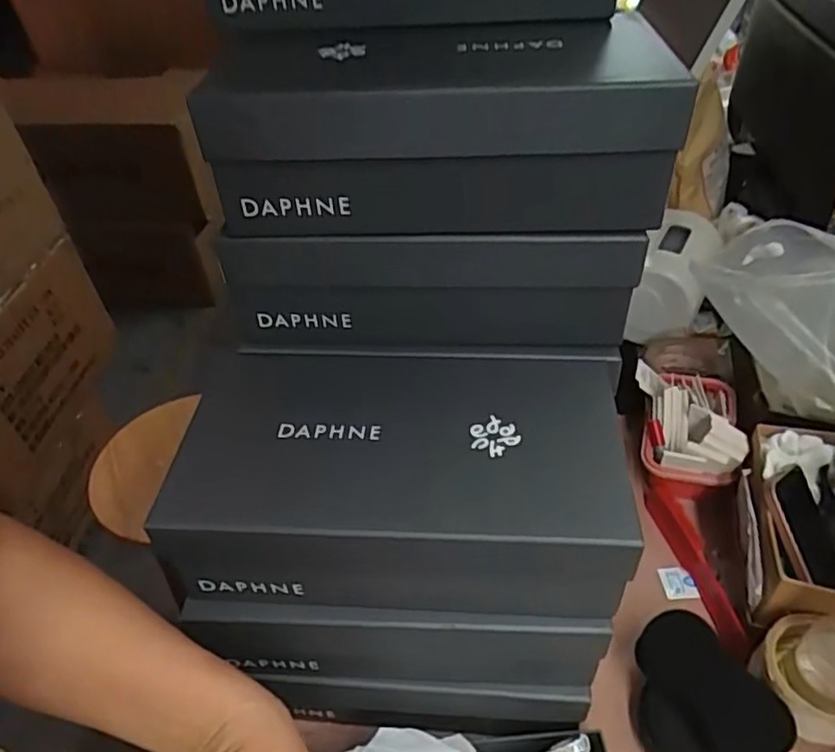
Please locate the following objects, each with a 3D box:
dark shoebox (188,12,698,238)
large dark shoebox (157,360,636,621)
[{"bbox_3d":[0.015,-0.189,0.452,0.293,0.121,0.165,-2,42,4],"label":"dark shoebox"},{"bbox_3d":[-0.011,0.070,0.468,0.293,0.102,0.160,0,42,6],"label":"large dark shoebox"}]

